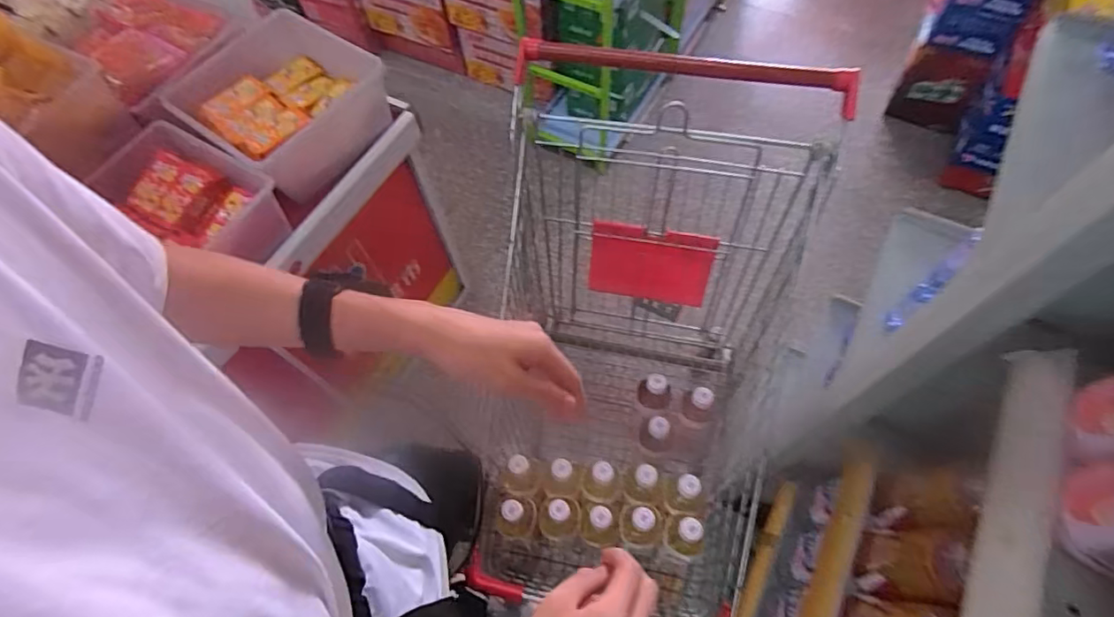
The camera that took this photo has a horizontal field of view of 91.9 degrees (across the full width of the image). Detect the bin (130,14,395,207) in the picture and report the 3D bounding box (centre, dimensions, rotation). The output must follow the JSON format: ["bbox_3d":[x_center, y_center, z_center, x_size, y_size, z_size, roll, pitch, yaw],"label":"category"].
[{"bbox_3d":[-0.523,-0.381,1.011,0.330,0.154,0.299,25,67,15],"label":"bin"}]

